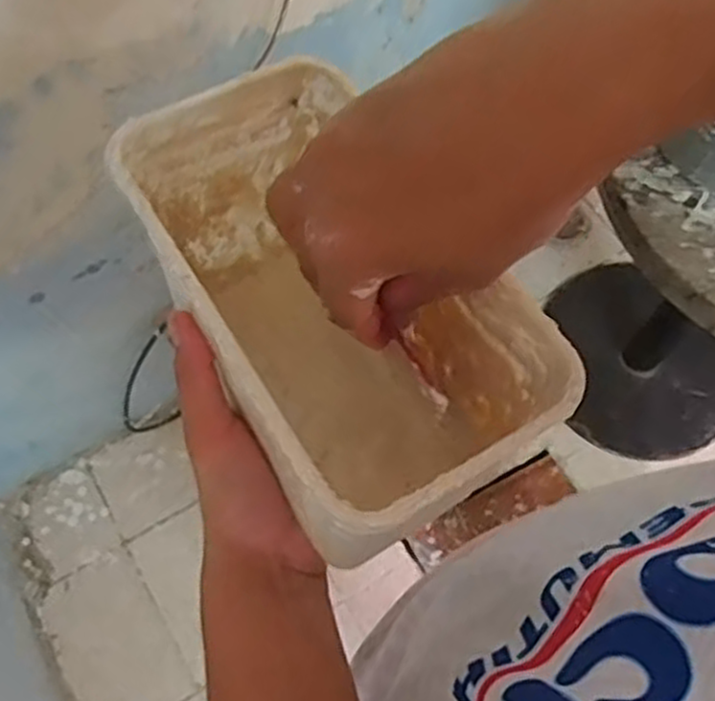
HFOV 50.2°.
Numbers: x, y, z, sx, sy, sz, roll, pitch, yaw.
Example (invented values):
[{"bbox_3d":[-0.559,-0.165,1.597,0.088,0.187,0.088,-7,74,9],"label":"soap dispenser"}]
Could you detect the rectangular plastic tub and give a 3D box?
[{"bbox_3d":[-0.008,-0.015,0.341,0.106,0.127,0.195,-32,70,-10],"label":"rectangular plastic tub"}]

